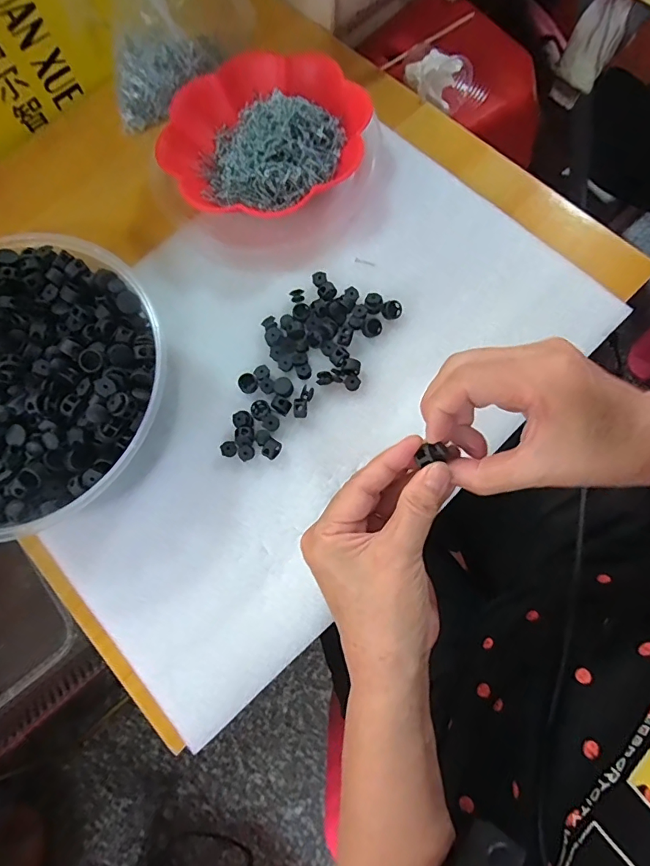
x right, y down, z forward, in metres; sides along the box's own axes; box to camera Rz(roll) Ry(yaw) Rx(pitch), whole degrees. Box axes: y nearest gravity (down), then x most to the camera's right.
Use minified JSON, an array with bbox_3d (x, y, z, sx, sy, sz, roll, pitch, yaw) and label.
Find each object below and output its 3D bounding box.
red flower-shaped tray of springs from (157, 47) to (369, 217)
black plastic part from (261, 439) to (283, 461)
[{"bbox_3d":[-0.064,-0.310,0.477,0.204,0.048,0.187,-31,76,-6],"label":"red flower-shaped tray of springs"},{"bbox_3d":[-0.048,0.015,0.421,0.014,0.012,0.018,30,78,10],"label":"black plastic part"}]

